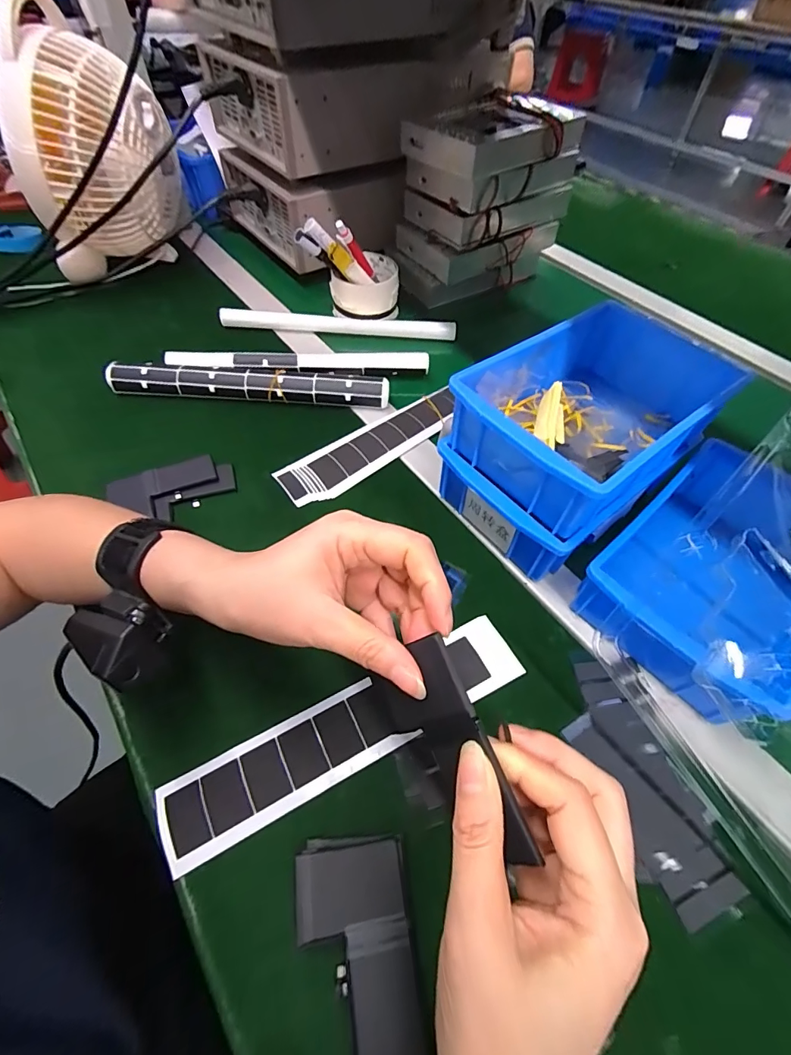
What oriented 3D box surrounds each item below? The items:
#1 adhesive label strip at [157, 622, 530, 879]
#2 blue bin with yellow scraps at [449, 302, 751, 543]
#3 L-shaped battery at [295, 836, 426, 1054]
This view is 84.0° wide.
[{"bbox_3d":[-0.028,0.135,0.295,0.247,0.004,0.049,-23,60,-17],"label":"adhesive label strip"},{"bbox_3d":[0.151,-0.092,0.346,0.200,0.067,0.135,-33,62,-21],"label":"blue bin with yellow scraps"},{"bbox_3d":[-0.021,0.222,0.230,0.058,0.015,0.097,-6,56,-5],"label":"L-shaped battery"}]

